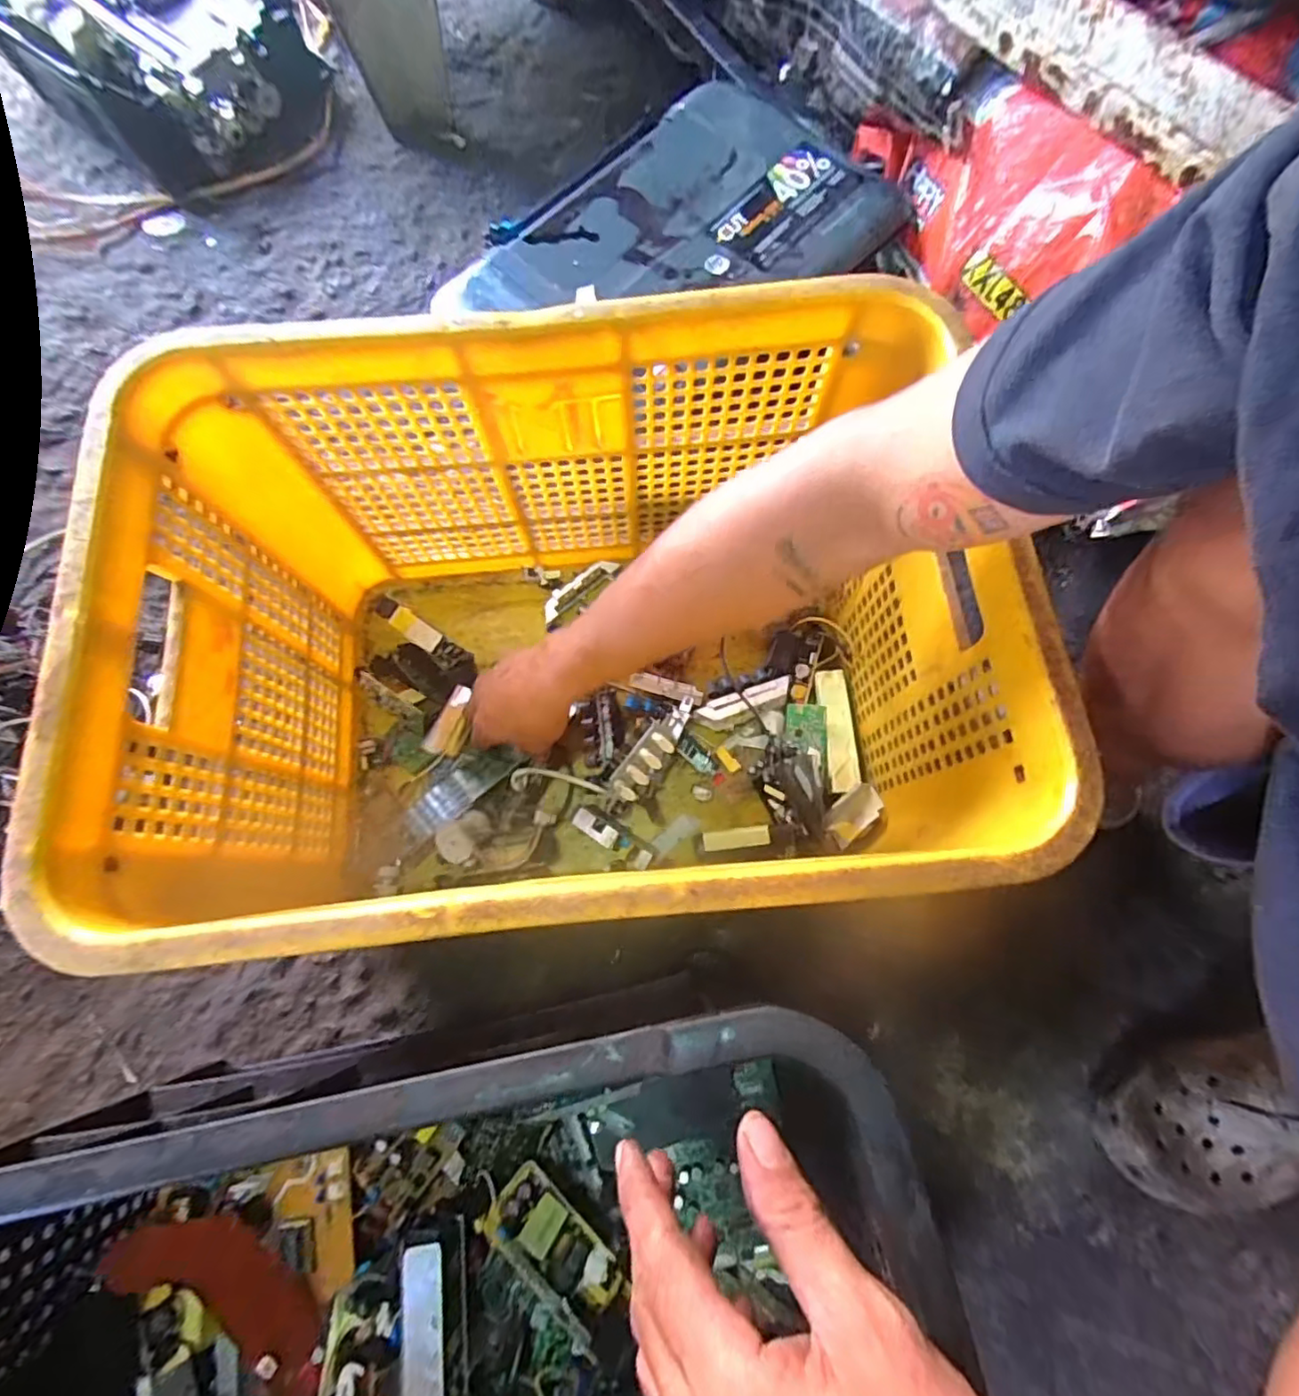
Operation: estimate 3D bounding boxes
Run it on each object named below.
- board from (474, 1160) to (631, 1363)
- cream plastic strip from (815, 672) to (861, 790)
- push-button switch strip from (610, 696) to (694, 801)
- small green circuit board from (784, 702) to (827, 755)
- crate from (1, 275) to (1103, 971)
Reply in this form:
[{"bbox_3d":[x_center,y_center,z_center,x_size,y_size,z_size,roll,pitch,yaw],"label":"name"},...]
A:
[{"bbox_3d":[-0.058,0.334,0.374,0.088,0.032,0.038,39,35,17],"label":"board"},{"bbox_3d":[0.174,0.028,0.569,0.026,0.008,0.112,-8,77,13],"label":"cream plastic strip"},{"bbox_3d":[0.007,0.043,0.556,0.032,0.033,0.113,37,76,9],"label":"push-button switch strip"},{"bbox_3d":[0.145,0.027,0.571,0.037,0.006,0.042,3,96,15],"label":"small green circuit board"},{"bbox_3d":[-0.054,-0.024,0.470,0.497,0.314,0.348,-5,74,-3],"label":"crate"}]

